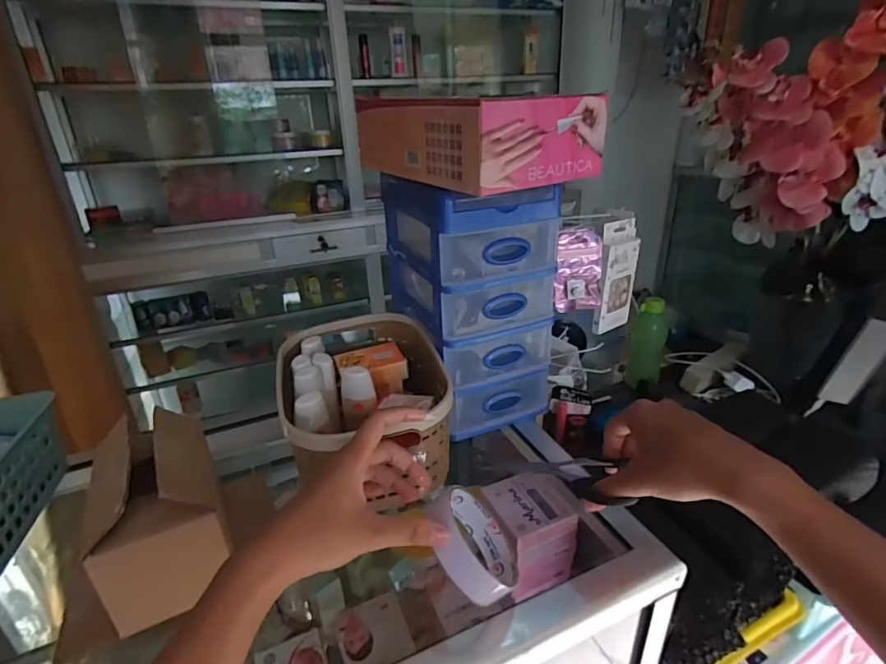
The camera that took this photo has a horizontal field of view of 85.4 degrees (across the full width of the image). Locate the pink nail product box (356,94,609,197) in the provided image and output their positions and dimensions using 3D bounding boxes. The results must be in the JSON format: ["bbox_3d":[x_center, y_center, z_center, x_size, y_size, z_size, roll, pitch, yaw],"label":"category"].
[{"bbox_3d":[0.026,-0.178,0.445,0.128,0.063,0.193,-21,31,-34],"label":"pink nail product box"}]

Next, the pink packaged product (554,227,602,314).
[{"bbox_3d":[0.166,-0.076,0.589,0.057,0.097,0.008,-4,14,3],"label":"pink packaged product"}]

